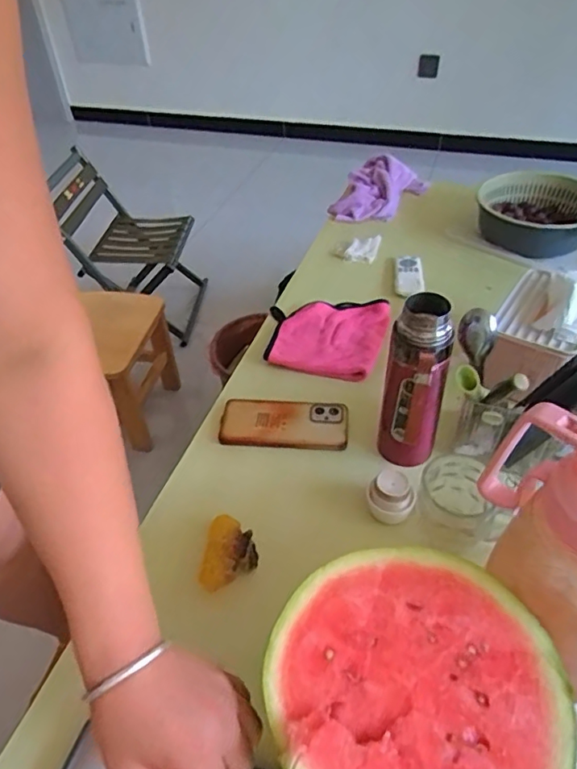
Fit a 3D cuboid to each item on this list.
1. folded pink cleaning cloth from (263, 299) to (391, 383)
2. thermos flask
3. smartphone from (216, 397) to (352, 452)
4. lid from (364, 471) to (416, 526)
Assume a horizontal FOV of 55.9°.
[{"bbox_3d":[0.056,-0.081,0.845,0.180,0.033,0.171,12,45,15],"label":"folded pink cleaning cloth"},{"bbox_3d":[0.140,0.004,0.610,0.066,0.203,0.066,8,44,11],"label":"thermos flask"},{"bbox_3d":[-0.006,0.048,0.714,0.165,0.015,0.076,1,45,5],"label":"smartphone"},{"bbox_3d":[0.115,0.125,0.604,0.048,0.044,0.046,-1,43,1],"label":"lid"}]

